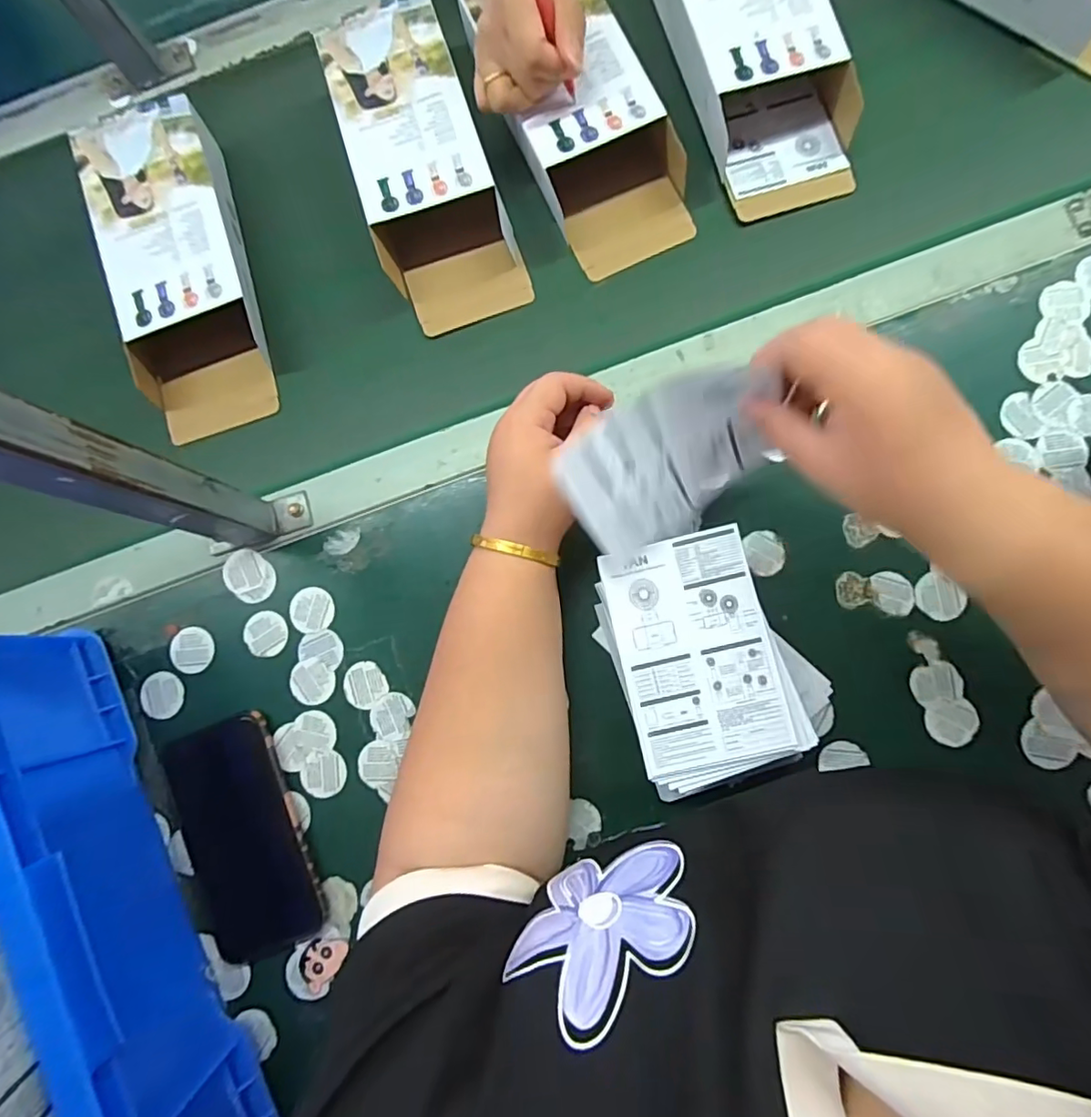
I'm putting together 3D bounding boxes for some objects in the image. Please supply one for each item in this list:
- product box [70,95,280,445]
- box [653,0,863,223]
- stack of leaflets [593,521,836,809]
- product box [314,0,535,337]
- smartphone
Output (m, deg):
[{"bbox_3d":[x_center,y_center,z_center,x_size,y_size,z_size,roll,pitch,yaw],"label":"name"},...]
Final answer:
[{"bbox_3d":[-0.286,-0.227,0.448,0.104,0.067,0.245,-12,84,3],"label":"product box"},{"bbox_3d":[0.157,-0.393,0.423,0.110,0.052,0.243,-16,84,3],"label":"box"},{"bbox_3d":[0.108,0.061,0.369,0.126,0.047,0.151,-21,84,2],"label":"stack of leaflets"},{"bbox_3d":[-0.096,-0.308,0.436,0.105,0.055,0.246,-20,84,2],"label":"product box"},{"bbox_3d":[-0.215,0.199,0.402,0.078,0.013,0.161,-21,84,2],"label":"smartphone"}]

